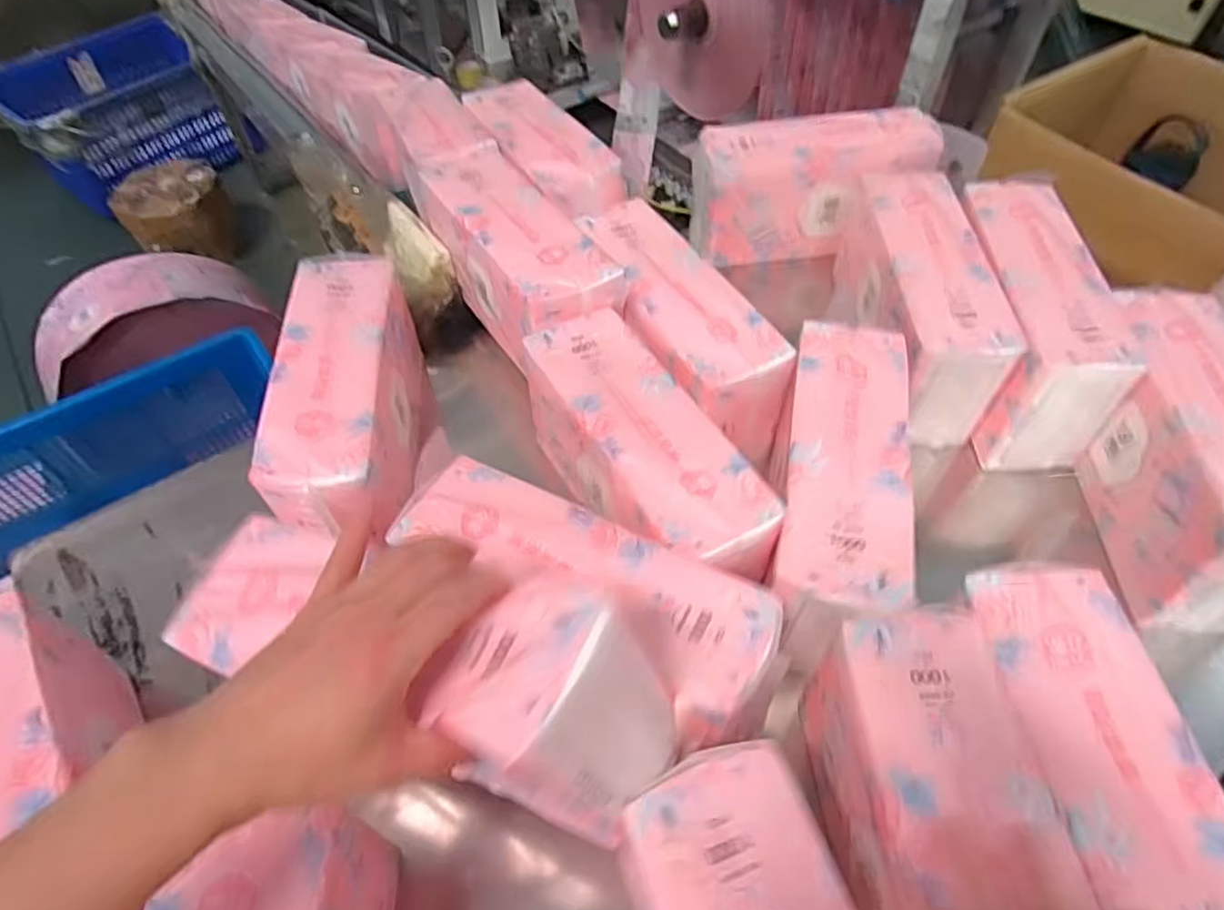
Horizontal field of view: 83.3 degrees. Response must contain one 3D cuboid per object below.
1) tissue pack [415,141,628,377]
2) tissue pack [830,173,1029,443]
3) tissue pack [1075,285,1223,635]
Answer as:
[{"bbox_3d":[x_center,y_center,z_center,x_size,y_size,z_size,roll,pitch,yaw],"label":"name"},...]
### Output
[{"bbox_3d":[-0.095,-0.195,0.683,0.096,0.101,0.265,-26,56,-17],"label":"tissue pack"},{"bbox_3d":[0.294,-0.146,0.668,0.092,0.121,0.243,0,53,2],"label":"tissue pack"},{"bbox_3d":[0.460,0.000,0.558,0.091,0.123,0.256,5,53,6],"label":"tissue pack"}]

